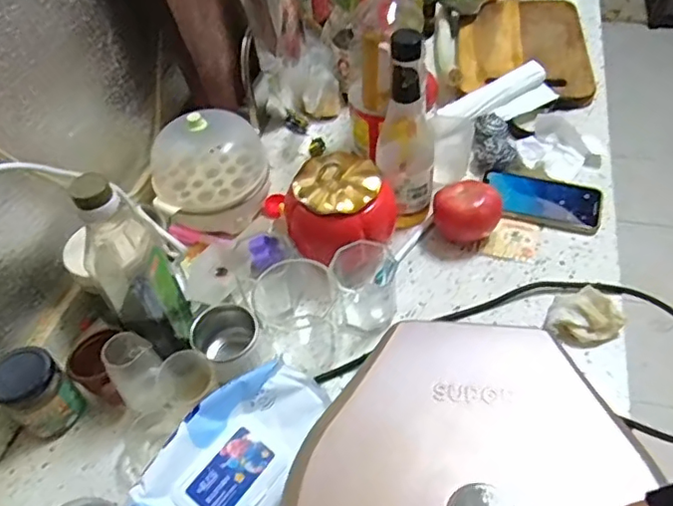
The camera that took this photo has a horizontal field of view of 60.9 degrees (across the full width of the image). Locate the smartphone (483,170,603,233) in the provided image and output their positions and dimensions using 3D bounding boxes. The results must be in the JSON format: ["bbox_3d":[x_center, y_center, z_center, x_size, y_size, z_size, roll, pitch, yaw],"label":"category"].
[{"bbox_3d":[0.262,-0.071,0.734,0.144,0.009,0.081,15,53,18],"label":"smartphone"}]

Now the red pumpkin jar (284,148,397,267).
[{"bbox_3d":[0.007,-0.047,0.650,0.108,0.105,0.108,-3,50,3],"label":"red pumpkin jar"}]

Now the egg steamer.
[{"bbox_3d":[-0.158,-0.103,0.716,0.141,0.130,0.127,-15,50,-7],"label":"egg steamer"}]

